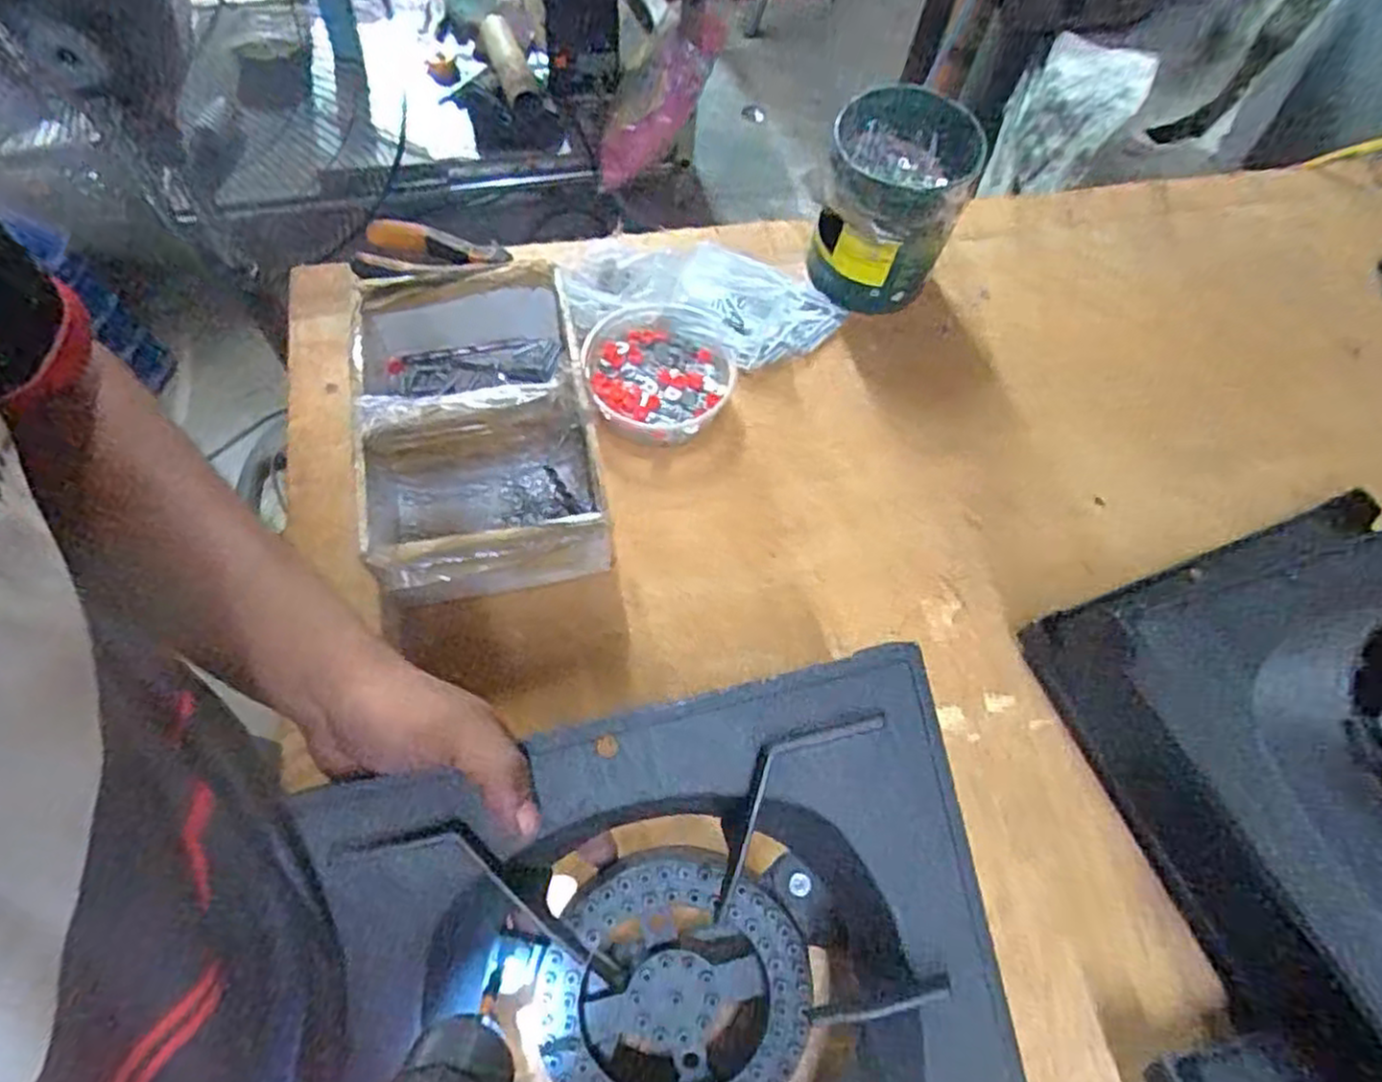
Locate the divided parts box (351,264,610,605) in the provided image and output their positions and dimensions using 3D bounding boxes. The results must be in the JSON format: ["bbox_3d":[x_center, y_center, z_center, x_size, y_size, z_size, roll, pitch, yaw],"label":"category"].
[{"bbox_3d":[-0.150,-0.080,0.517,0.153,0.099,0.238,-12,65,-8],"label":"divided parts box"}]

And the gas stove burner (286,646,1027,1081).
[{"bbox_3d":[0.002,0.222,0.350,0.275,0.067,0.292,-13,90,-3],"label":"gas stove burner"}]

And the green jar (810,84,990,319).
[{"bbox_3d":[0.159,-0.268,0.609,0.105,0.122,0.116,17,64,6],"label":"green jar"}]

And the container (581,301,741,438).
[{"bbox_3d":[-0.025,-0.126,0.580,0.112,0.039,0.108,0,64,-2],"label":"container"}]

